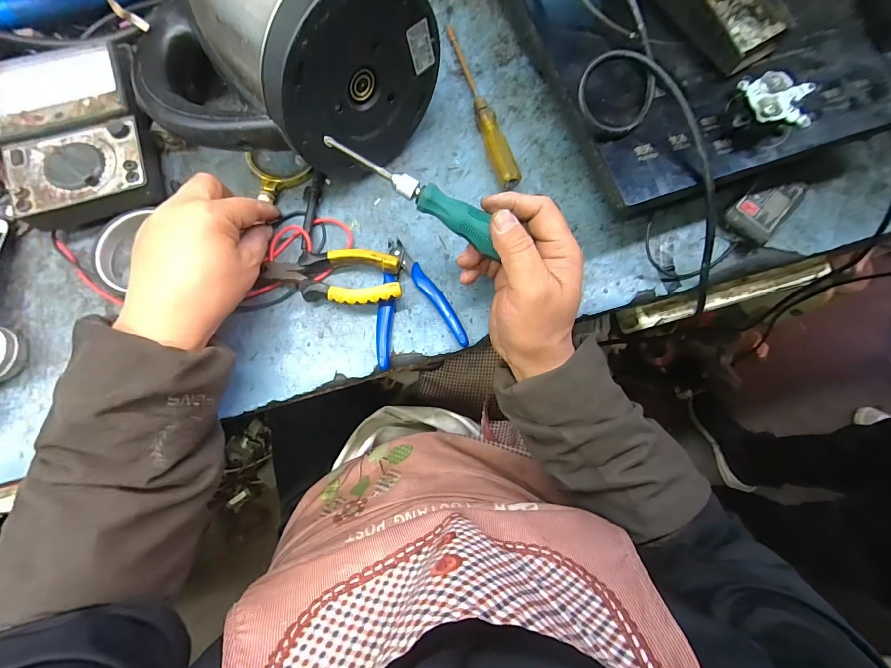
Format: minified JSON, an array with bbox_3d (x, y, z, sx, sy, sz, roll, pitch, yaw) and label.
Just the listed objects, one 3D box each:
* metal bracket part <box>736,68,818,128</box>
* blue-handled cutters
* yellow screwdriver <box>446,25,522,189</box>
[{"bbox_3d":[0.274,-0.195,0.333,0.058,0.026,0.048,15,77,3],"label":"metal bracket part"},{"bbox_3d":[-0.035,-0.035,0.357,0.078,0.014,0.117,-16,77,-5],"label":"blue-handled cutters"},{"bbox_3d":[0.033,-0.241,0.404,0.019,0.024,0.210,-17,77,-5],"label":"yellow screwdriver"}]

